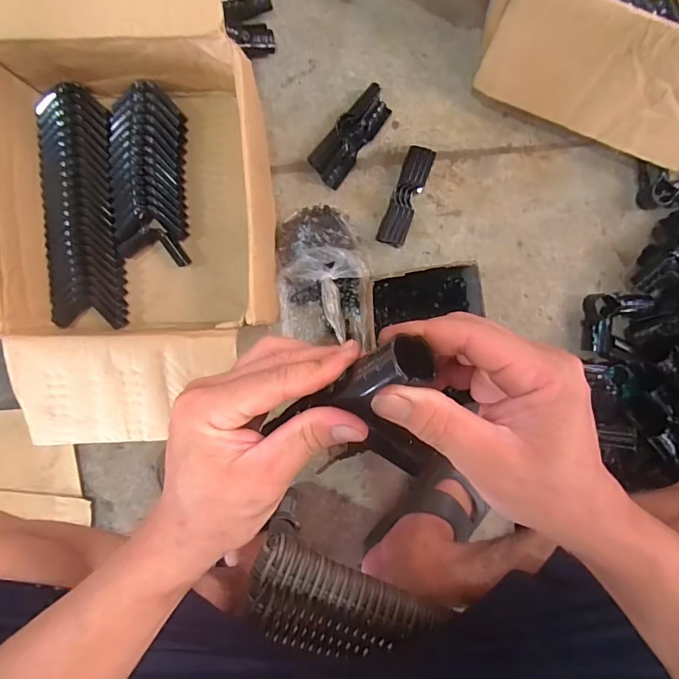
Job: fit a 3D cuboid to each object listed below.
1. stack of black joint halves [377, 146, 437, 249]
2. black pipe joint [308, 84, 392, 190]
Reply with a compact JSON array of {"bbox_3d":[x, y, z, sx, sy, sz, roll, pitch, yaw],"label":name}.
[{"bbox_3d":[0.090,-0.190,0.601,0.039,0.036,0.130,21,93,-3],"label":"stack of black joint halves"},{"bbox_3d":[0.015,-0.276,0.604,0.050,0.035,0.135,37,92,-3],"label":"black pipe joint"}]

